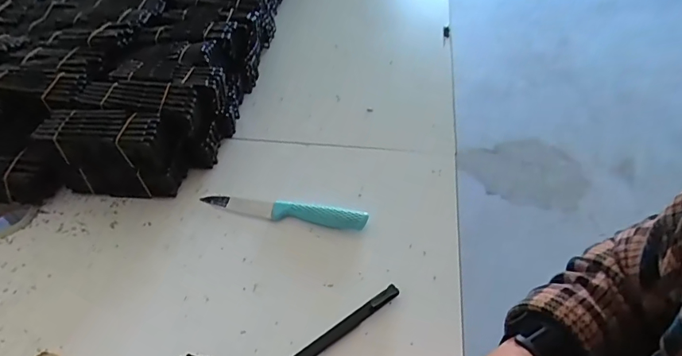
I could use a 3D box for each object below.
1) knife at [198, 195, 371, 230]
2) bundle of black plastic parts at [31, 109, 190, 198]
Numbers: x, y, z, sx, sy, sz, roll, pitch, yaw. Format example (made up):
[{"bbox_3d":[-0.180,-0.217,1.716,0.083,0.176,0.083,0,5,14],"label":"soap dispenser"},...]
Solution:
[{"bbox_3d":[-0.062,0.032,0.493,0.179,0.014,0.021,9,46,12],"label":"knife"},{"bbox_3d":[-0.237,-0.024,0.503,0.136,0.087,0.050,-2,44,2],"label":"bundle of black plastic parts"}]

